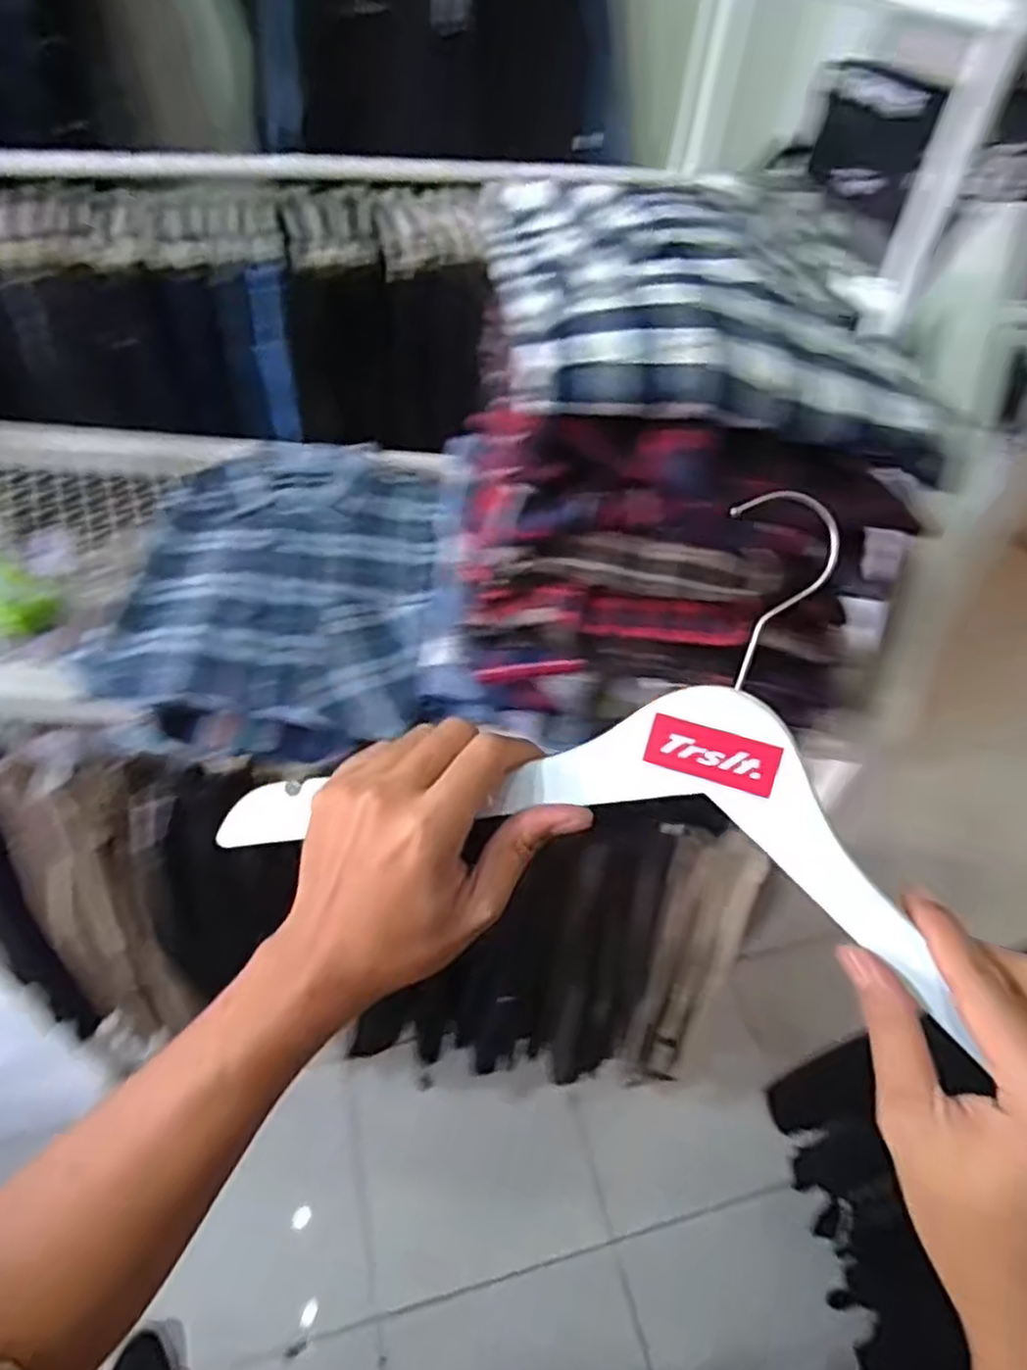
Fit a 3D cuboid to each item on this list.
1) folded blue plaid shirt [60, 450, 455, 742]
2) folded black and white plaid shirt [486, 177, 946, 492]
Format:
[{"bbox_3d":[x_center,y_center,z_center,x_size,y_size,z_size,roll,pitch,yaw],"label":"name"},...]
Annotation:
[{"bbox_3d":[-0.203,-0.115,0.702,0.268,0.035,0.360,4,48,-2],"label":"folded blue plaid shirt"},{"bbox_3d":[0.112,-0.256,0.493,0.234,0.054,0.296,0,48,-5],"label":"folded black and white plaid shirt"}]

